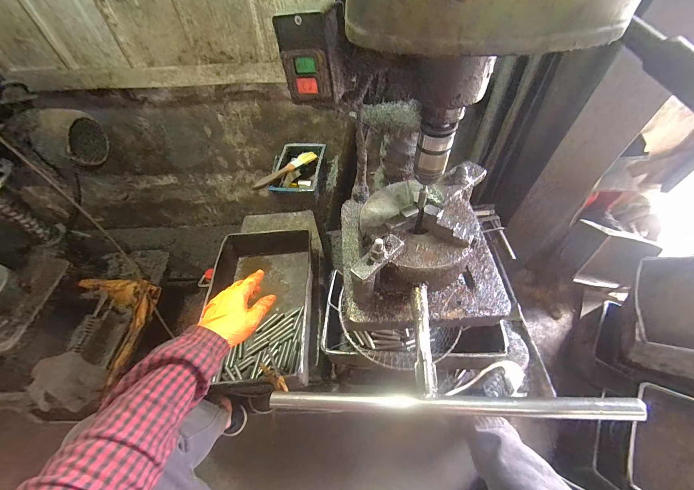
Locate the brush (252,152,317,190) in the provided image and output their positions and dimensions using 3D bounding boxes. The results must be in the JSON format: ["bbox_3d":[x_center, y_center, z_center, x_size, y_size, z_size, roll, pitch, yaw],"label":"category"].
[{"bbox_3d":[-0.134,-0.162,0.623,0.159,0.015,0.029,-39,62,-24],"label":"brush"}]

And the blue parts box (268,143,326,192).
[{"bbox_3d":[-0.104,-0.156,0.637,0.098,0.053,0.149,4,54,5],"label":"blue parts box"}]

